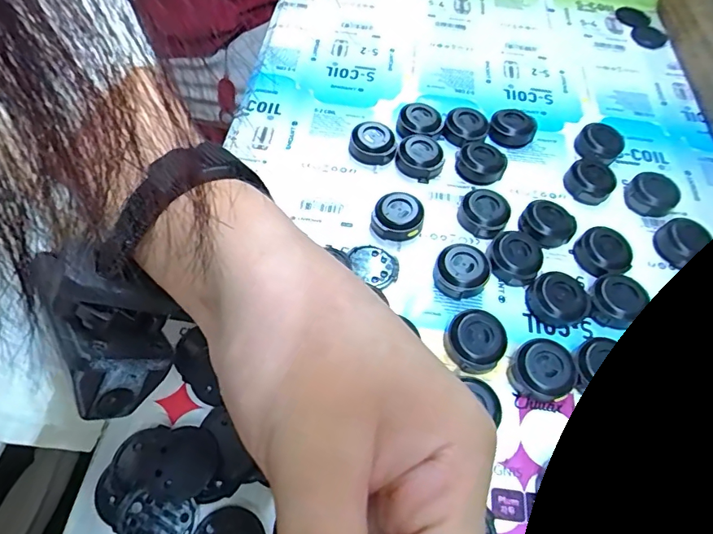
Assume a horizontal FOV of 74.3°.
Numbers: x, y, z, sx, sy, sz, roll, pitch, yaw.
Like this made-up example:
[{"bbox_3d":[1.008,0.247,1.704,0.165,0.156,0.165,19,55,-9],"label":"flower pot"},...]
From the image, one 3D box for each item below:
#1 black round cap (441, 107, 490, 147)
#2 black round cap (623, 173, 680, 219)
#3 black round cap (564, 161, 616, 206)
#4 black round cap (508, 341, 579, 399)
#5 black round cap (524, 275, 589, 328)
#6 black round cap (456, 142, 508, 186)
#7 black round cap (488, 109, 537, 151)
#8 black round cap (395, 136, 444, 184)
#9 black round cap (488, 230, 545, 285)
[{"bbox_3d":[0.076,-0.095,0.326,0.029,0.014,0.029,2,57,-3],"label":"black round cap"},{"bbox_3d":[0.191,-0.047,0.304,0.028,0.011,0.029,20,58,9],"label":"black round cap"},{"bbox_3d":[0.154,-0.055,0.306,0.030,0.013,0.030,1,57,-3],"label":"black round cap"},{"bbox_3d":[0.091,0.052,0.231,0.028,0.015,0.029,2,57,-3],"label":"black round cap"},{"bbox_3d":[0.109,0.018,0.255,0.026,0.015,0.029,-34,66,-22],"label":"black round cap"},{"bbox_3d":[0.082,-0.069,0.307,0.029,0.012,0.028,2,57,-3],"label":"black round cap"},{"bbox_3d":[0.107,-0.094,0.327,0.030,0.018,0.030,2,57,-3],"label":"black round cap"},{"bbox_3d":[0.041,-0.072,0.306,0.029,0.012,0.028,2,57,-3],"label":"black round cap"},{"bbox_3d":[0.089,-0.005,0.266,0.027,0.015,0.027,12,57,4],"label":"black round cap"}]

